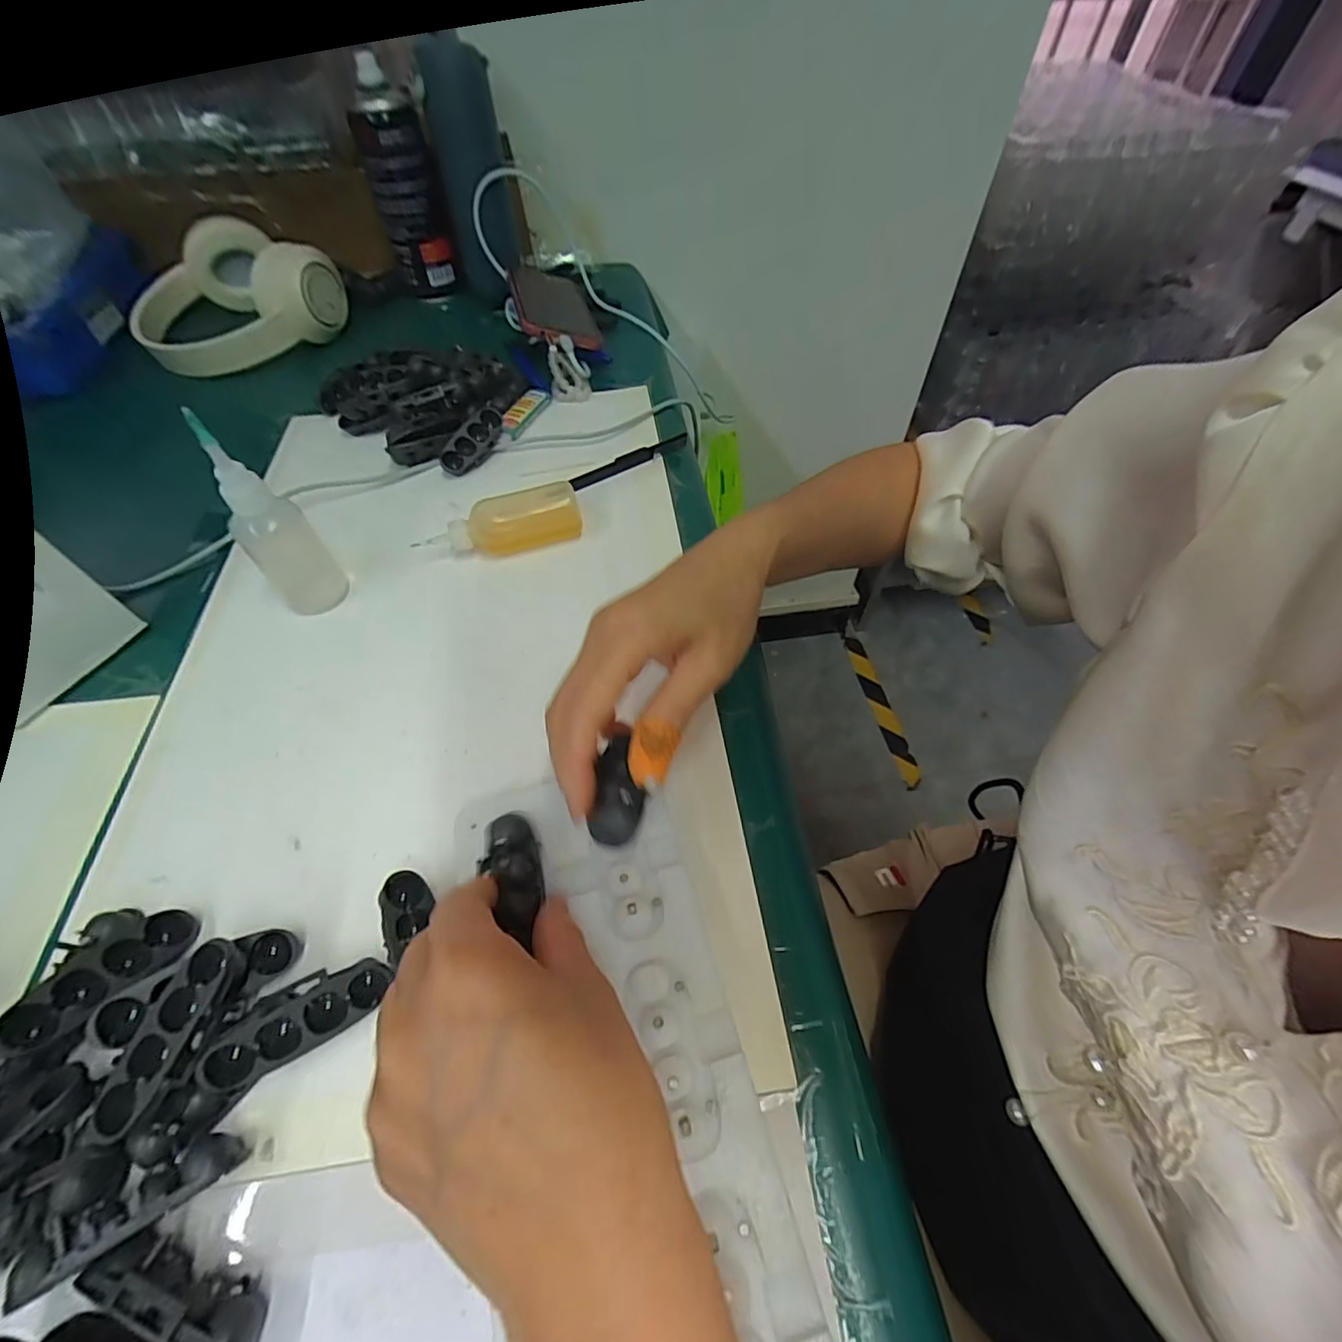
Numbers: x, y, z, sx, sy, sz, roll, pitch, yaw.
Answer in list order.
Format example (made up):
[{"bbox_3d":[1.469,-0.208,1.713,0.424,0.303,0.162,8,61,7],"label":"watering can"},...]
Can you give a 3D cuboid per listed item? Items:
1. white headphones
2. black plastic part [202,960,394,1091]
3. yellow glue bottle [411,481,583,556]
[{"bbox_3d":[-0.433,-0.373,0.546,0.172,0.063,0.178,-37,62,-23],"label":"white headphones"},{"bbox_3d":[-0.145,0.135,0.221,0.062,0.020,0.021,-22,57,-31],"label":"black plastic part"},{"bbox_3d":[-0.113,-0.097,0.388,0.103,0.032,0.030,-21,57,-14],"label":"yellow glue bottle"}]

